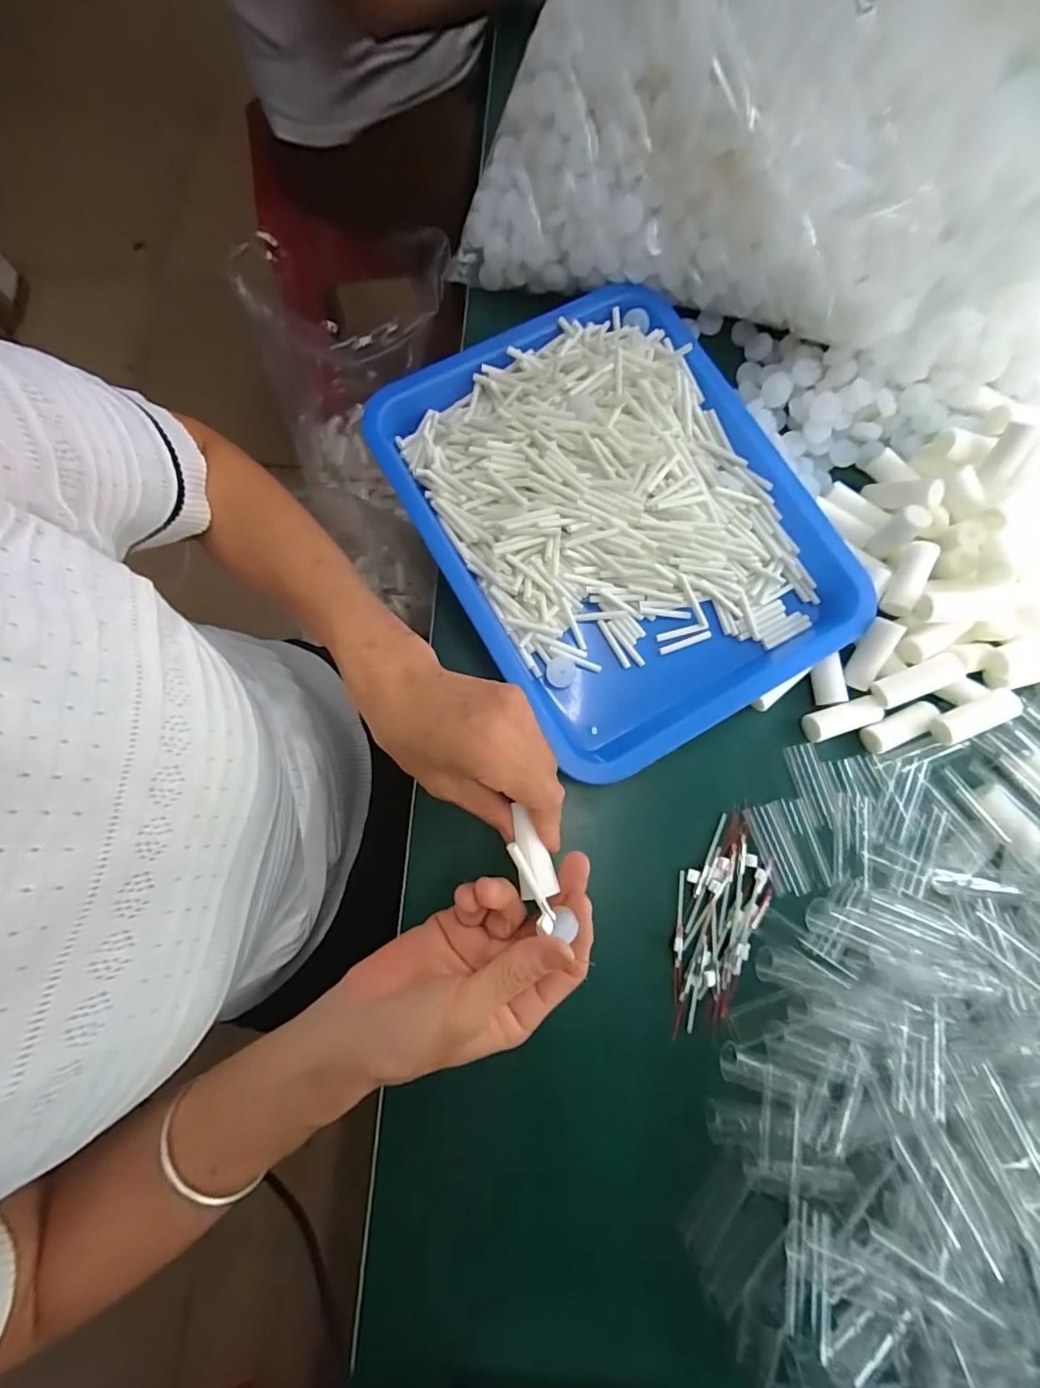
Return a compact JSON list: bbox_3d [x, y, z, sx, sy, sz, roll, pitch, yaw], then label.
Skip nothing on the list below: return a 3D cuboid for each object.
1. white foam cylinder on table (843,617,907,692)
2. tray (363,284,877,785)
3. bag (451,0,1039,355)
[{"bbox_3d":[0.249,-0.028,0.363,0.019,0.014,0.051,20,110,3],"label":"white foam cylinder on table"},{"bbox_3d":[0.071,-0.129,0.382,0.265,0.040,0.327,-29,81,-7],"label":"tray"},{"bbox_3d":[0.192,-0.408,0.350,0.413,0.150,0.235,17,79,2],"label":"bag"}]

